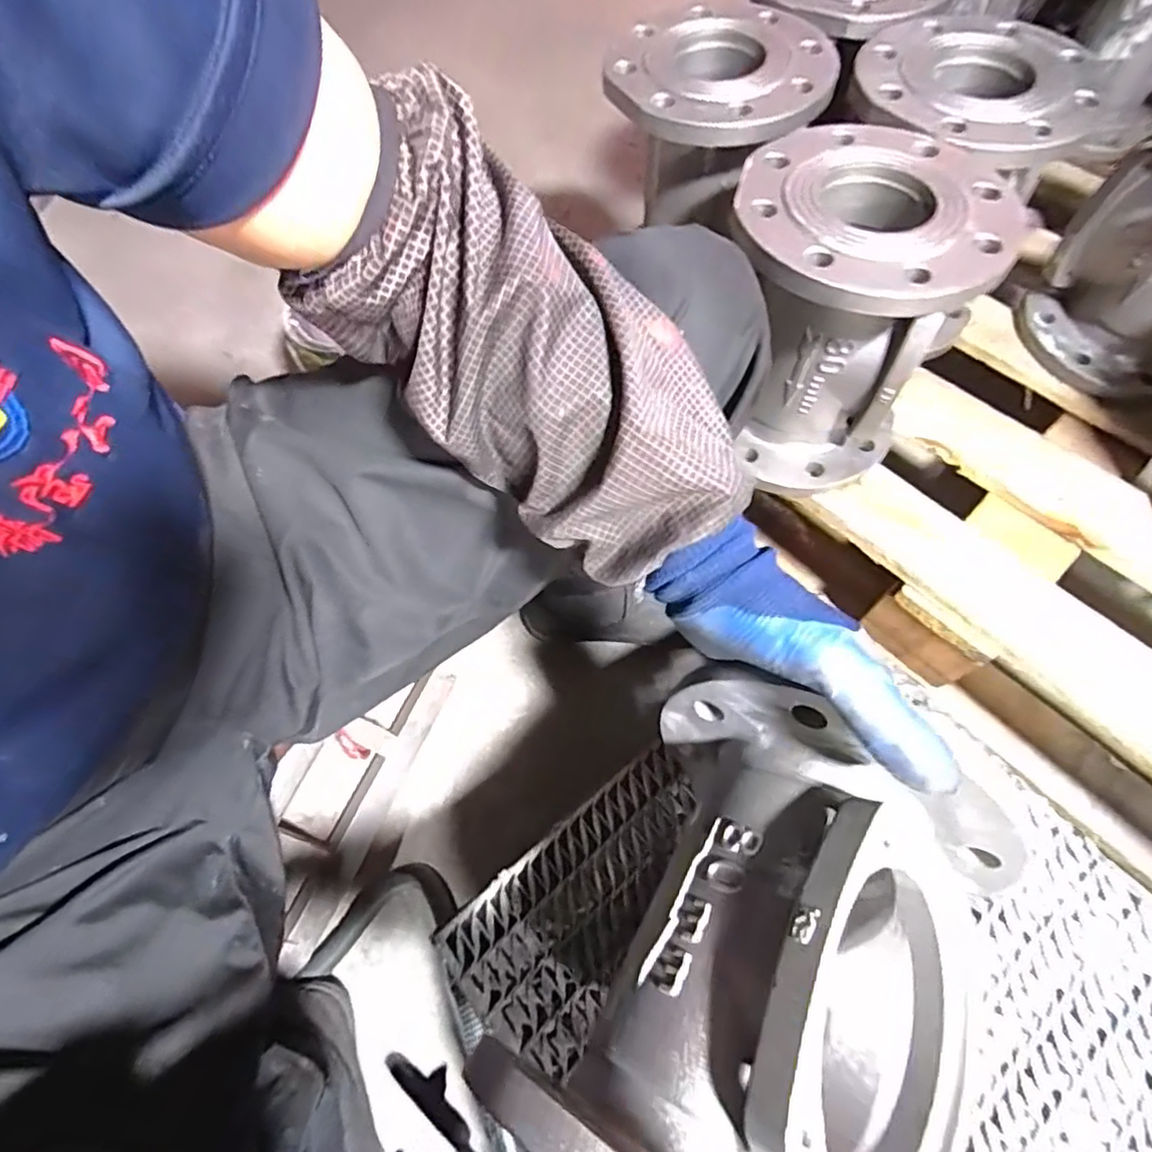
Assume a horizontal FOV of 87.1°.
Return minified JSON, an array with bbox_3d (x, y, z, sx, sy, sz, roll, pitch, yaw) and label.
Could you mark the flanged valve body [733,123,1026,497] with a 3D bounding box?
[{"bbox_3d":[0.214,-0.213,0.519,0.176,0.218,0.185,14,67,9],"label":"flanged valve body"}]

